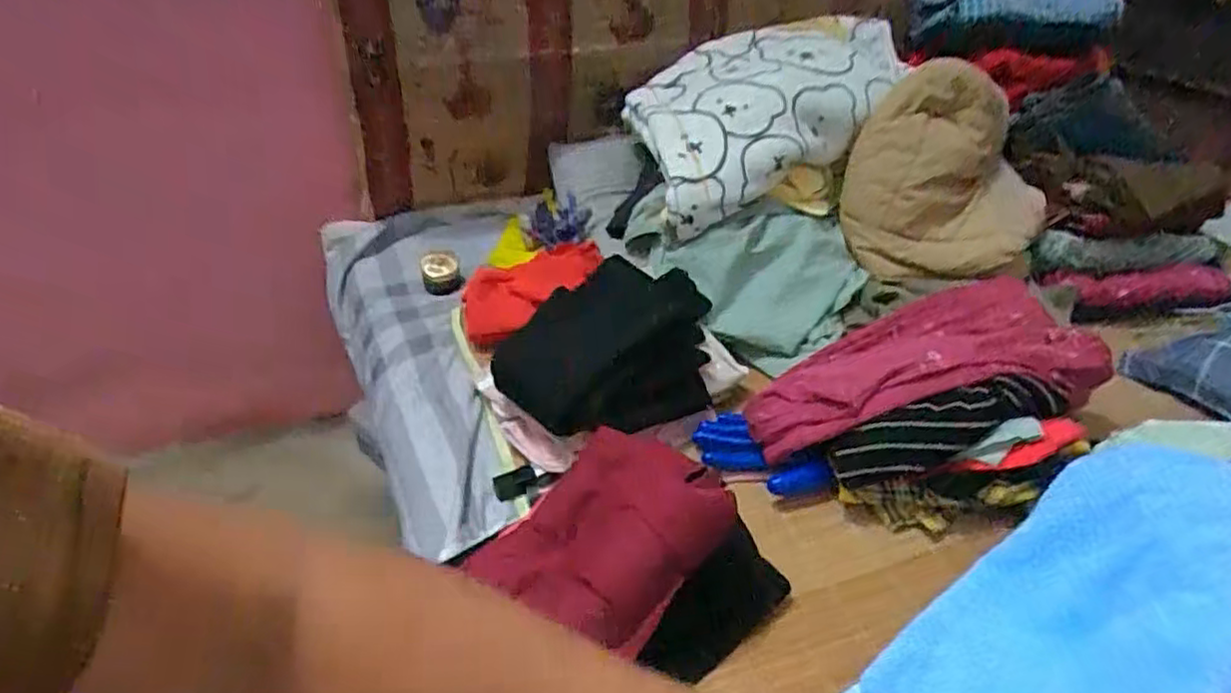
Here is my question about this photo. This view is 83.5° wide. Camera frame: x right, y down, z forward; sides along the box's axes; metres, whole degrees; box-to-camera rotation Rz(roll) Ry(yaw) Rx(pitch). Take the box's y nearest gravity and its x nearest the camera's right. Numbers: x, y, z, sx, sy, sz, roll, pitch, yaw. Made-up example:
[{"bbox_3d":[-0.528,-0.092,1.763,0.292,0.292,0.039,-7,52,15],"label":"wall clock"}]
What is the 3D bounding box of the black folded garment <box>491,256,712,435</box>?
[{"bbox_3d":[-0.020,0.004,0.876,0.261,0.213,0.099,-3,38,-5],"label":"black folded garment"}]

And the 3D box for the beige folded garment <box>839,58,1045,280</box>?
[{"bbox_3d":[0.449,-0.232,0.929,0.245,0.224,0.206,23,43,26],"label":"beige folded garment"}]

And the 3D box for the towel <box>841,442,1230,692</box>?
[{"bbox_3d":[0.411,0.218,0.563,0.412,0.057,0.207,-38,42,-14],"label":"towel"}]

